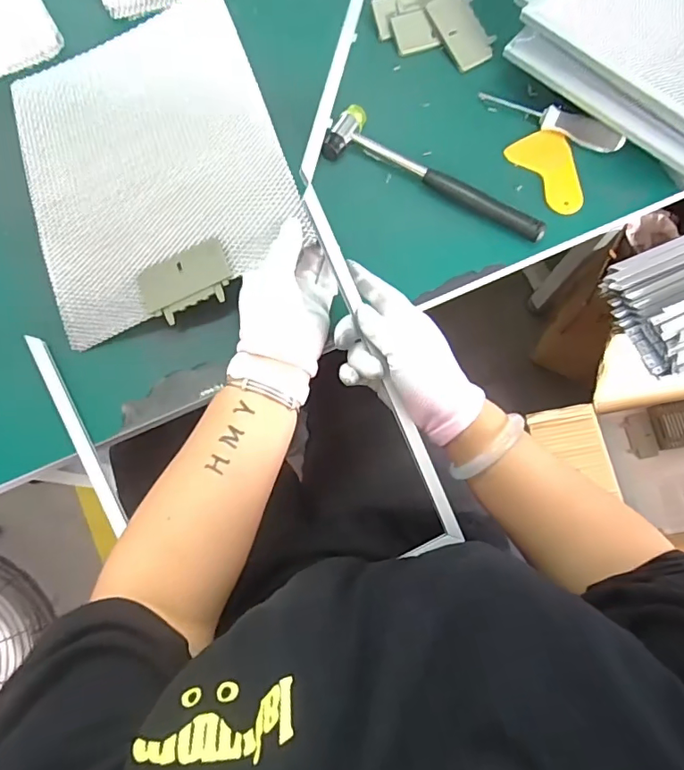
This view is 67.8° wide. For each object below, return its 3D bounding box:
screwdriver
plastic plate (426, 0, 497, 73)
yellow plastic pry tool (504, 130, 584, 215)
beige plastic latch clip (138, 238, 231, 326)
[{"bbox_3d":[0.227,-0.290,0.552,0.155,0.024,0.029,30,76,8],"label":"screwdriver"},{"bbox_3d":[0.137,-0.404,0.579,0.053,0.006,0.087,-27,89,-3],"label":"plastic plate"},{"bbox_3d":[0.228,-0.231,0.544,0.061,0.011,0.098,-34,77,-9],"label":"yellow plastic pry tool"},{"bbox_3d":[-0.143,-0.094,0.466,0.086,0.005,0.057,-23,81,9],"label":"beige plastic latch clip"}]

